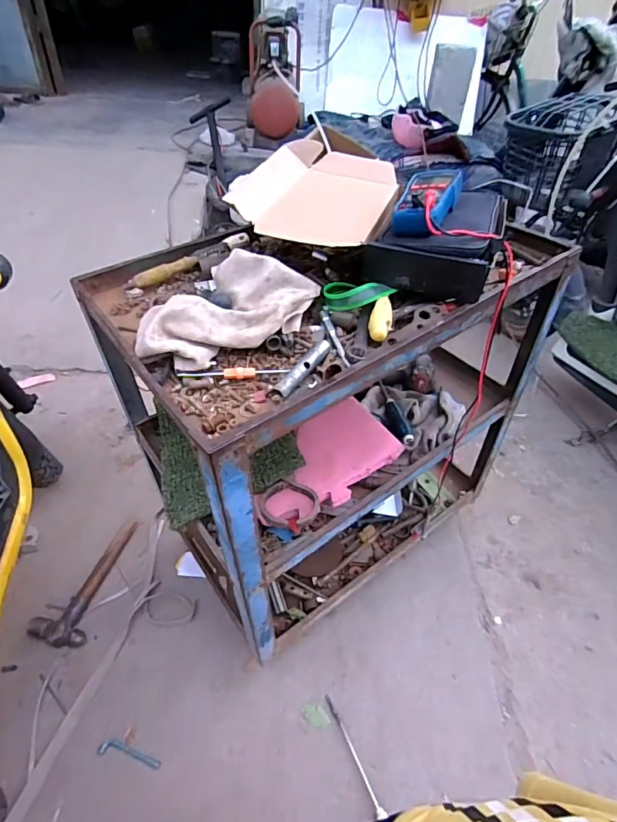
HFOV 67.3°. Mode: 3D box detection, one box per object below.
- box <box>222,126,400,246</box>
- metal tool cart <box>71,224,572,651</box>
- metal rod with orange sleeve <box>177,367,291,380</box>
[{"bbox_3d":[0.027,-0.353,0.712,0.214,0.060,0.347,14,42,12],"label":"box"},{"bbox_3d":[0.037,0.012,0.890,0.661,0.669,0.397,-24,49,-28],"label":"metal tool cart"},{"bbox_3d":[-0.089,-0.046,0.558,0.130,0.013,0.011,-1,42,-6],"label":"metal rod with orange sleeve"}]

